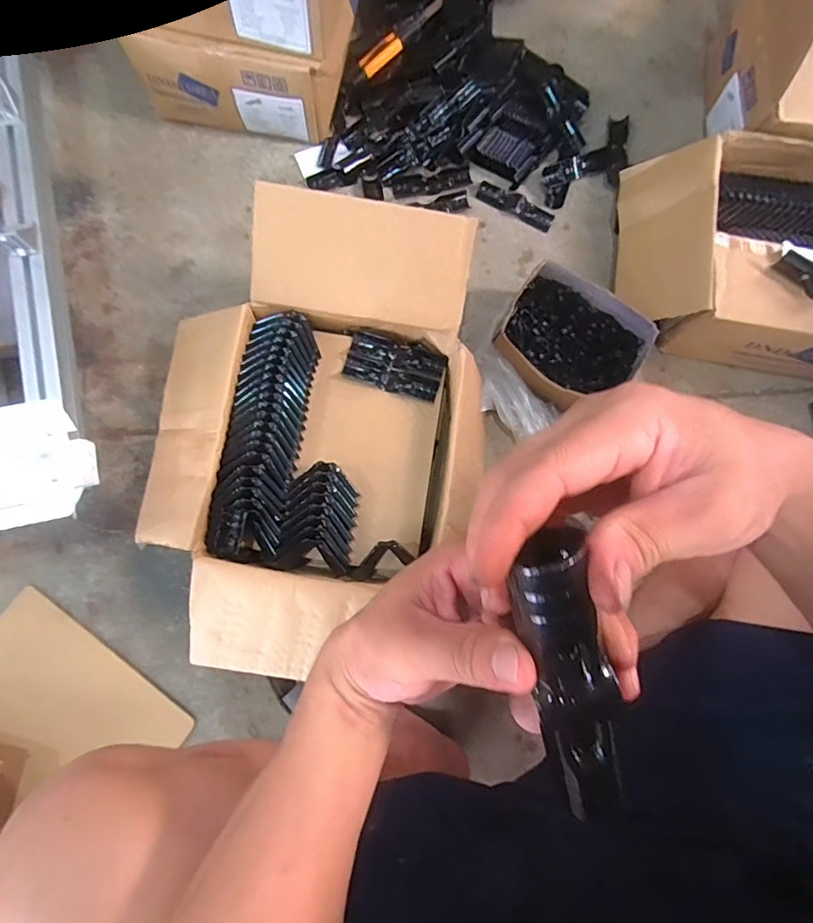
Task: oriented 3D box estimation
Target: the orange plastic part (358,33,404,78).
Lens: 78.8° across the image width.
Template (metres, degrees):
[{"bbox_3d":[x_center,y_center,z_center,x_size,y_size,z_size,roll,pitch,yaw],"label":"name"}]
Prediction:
[{"bbox_3d":[-0.040,-0.654,0.796,0.070,0.010,0.033,-32,80,12],"label":"orange plastic part"}]

